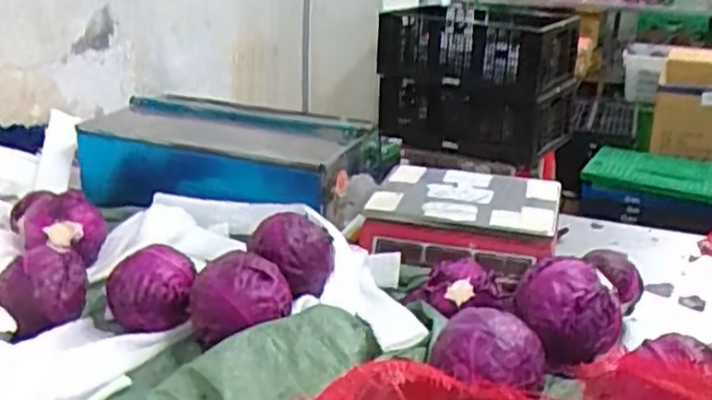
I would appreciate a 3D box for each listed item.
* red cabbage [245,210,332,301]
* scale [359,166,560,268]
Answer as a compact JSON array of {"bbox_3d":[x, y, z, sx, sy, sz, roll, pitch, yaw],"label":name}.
[{"bbox_3d":[-0.096,0.078,1.068,0.124,0.104,0.102,-1,22,-6],"label":"red cabbage"},{"bbox_3d":[0.176,0.024,1.194,0.292,0.092,0.292,7,23,15],"label":"scale"}]

